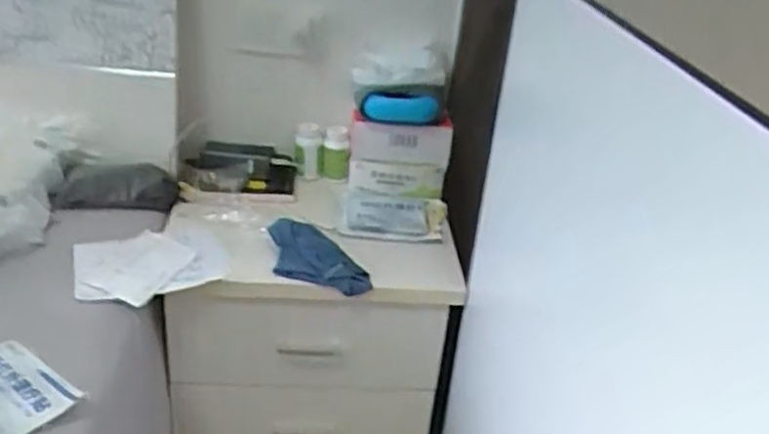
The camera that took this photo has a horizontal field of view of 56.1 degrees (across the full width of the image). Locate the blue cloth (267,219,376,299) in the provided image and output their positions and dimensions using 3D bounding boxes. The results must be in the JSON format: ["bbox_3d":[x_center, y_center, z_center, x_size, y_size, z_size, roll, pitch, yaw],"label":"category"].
[{"bbox_3d":[-0.101,0.059,1.120,0.171,0.075,0.099,7,28,1],"label":"blue cloth"}]

